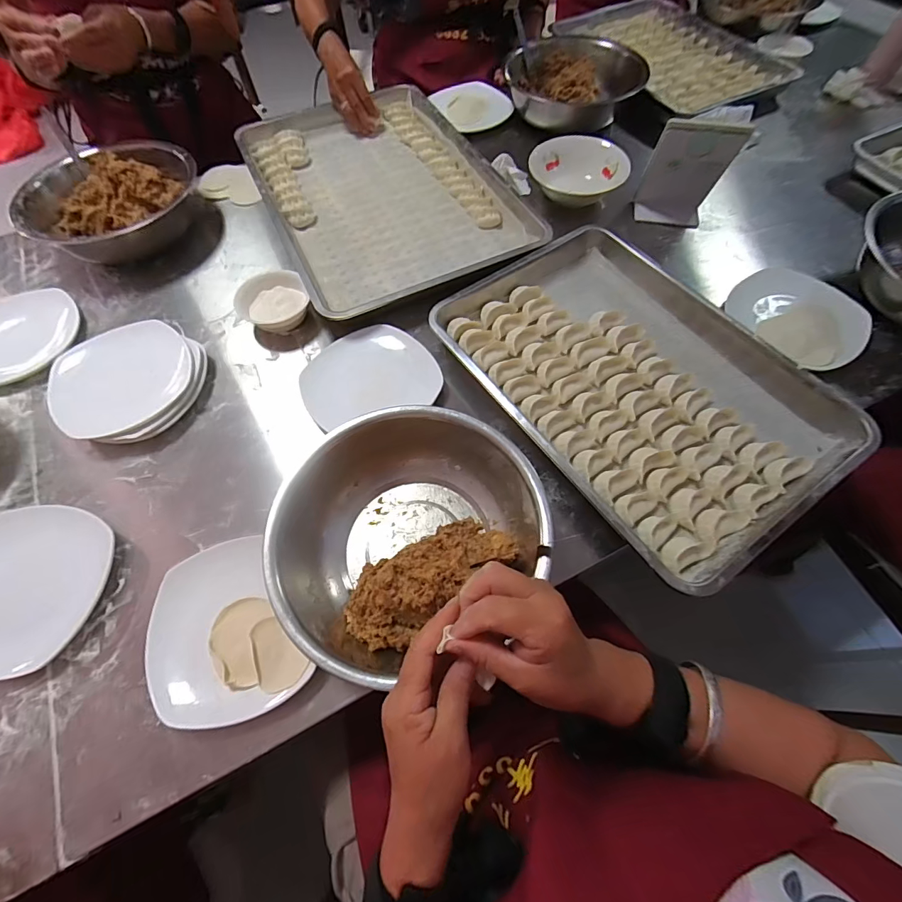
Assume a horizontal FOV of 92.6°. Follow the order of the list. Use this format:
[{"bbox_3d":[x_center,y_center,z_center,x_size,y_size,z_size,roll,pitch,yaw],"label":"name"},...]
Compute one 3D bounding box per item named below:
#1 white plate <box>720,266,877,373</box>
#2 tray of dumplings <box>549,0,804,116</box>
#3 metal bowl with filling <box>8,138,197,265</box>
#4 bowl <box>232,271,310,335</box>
[{"bbox_3d":[0.515,-0.203,0.636,0.159,0.030,0.177,-39,68,-17],"label":"white plate"},{"bbox_3d":[0.509,-0.930,0.991,0.325,0.026,0.501,-25,64,-11],"label":"tray of dumplings"},{"bbox_3d":[-0.579,-0.424,0.747,0.233,0.096,0.237,17,64,10],"label":"metal bowl with filling"},{"bbox_3d":[-0.269,-0.223,0.658,0.101,0.048,0.084,-29,65,-13],"label":"bowl"}]

